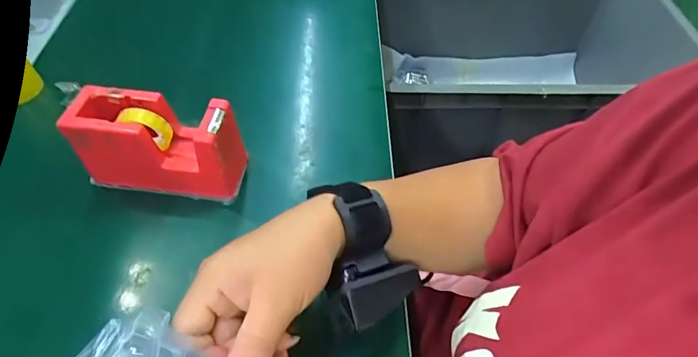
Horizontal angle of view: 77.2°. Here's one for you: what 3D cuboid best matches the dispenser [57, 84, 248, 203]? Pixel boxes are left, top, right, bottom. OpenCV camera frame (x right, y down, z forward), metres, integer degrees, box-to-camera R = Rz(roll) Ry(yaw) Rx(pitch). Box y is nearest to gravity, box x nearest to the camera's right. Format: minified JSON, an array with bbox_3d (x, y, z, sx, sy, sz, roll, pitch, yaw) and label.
[{"bbox_3d":[-0.160,-0.028,0.372,0.127,0.078,0.057,5,53,7],"label":"dispenser"}]

